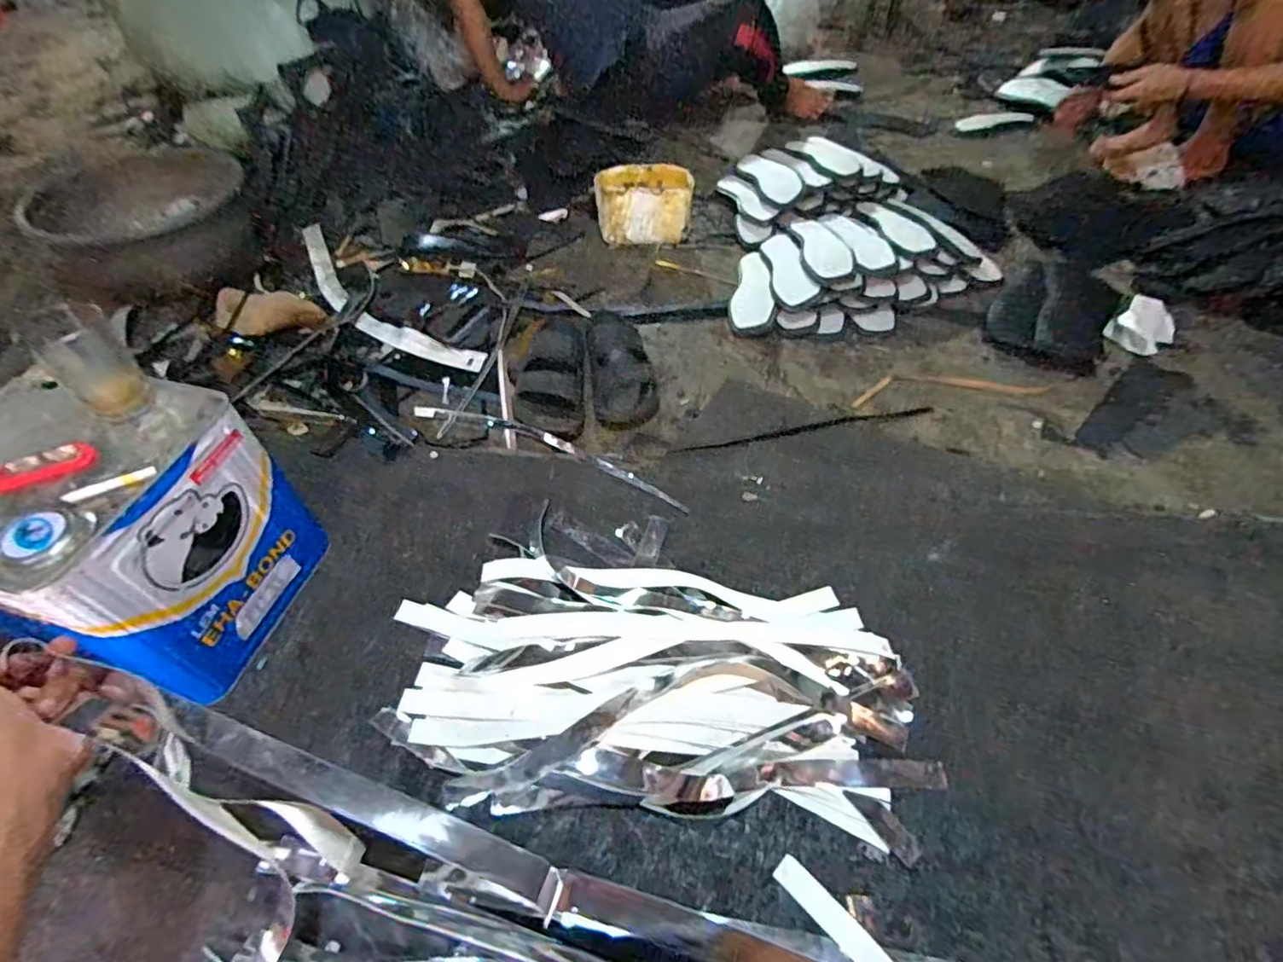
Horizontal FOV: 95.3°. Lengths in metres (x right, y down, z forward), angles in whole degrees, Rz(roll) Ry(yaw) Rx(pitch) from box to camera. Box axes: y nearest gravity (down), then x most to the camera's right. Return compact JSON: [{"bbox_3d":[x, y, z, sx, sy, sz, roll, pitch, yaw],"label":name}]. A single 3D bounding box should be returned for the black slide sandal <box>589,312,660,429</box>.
[{"bbox_3d":[-0.037,-0.196,1.009,0.110,0.040,0.256,-6,51,-4],"label":"black slide sandal"}]

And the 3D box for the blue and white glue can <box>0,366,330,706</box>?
[{"bbox_3d":[-0.547,0.063,0.640,0.237,0.282,0.239,13,52,11],"label":"blue and white glue can"}]

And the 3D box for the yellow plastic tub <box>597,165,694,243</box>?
[{"bbox_3d":[0.007,-0.592,1.261,0.204,0.129,0.139,-3,51,-1],"label":"yellow plastic tub"}]

